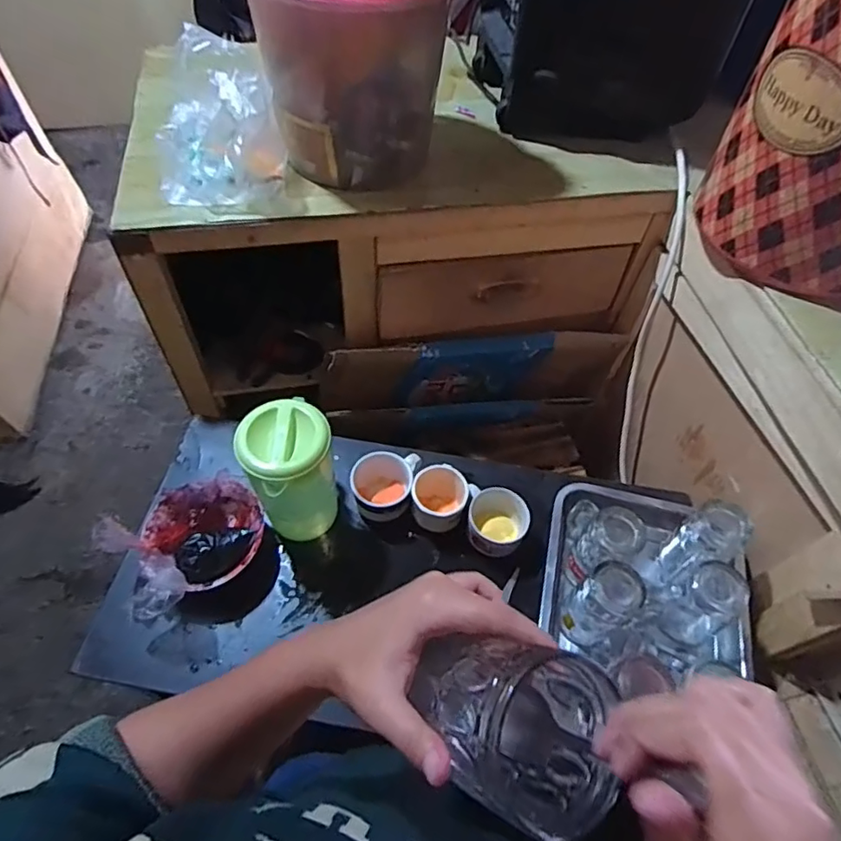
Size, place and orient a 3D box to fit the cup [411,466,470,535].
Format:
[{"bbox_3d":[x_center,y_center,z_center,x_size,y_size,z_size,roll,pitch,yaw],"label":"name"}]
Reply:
[{"bbox_3d":[0.027,0.117,0.809,0.075,0.083,0.086,2,56,0],"label":"cup"}]

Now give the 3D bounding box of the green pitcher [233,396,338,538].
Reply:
[{"bbox_3d":[-0.165,0.071,0.735,0.102,0.193,0.096,1,56,-1],"label":"green pitcher"}]

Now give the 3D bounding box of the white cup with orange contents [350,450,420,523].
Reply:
[{"bbox_3d":[-0.053,0.092,0.823,0.090,0.091,0.110,12,57,7],"label":"white cup with orange contents"}]

